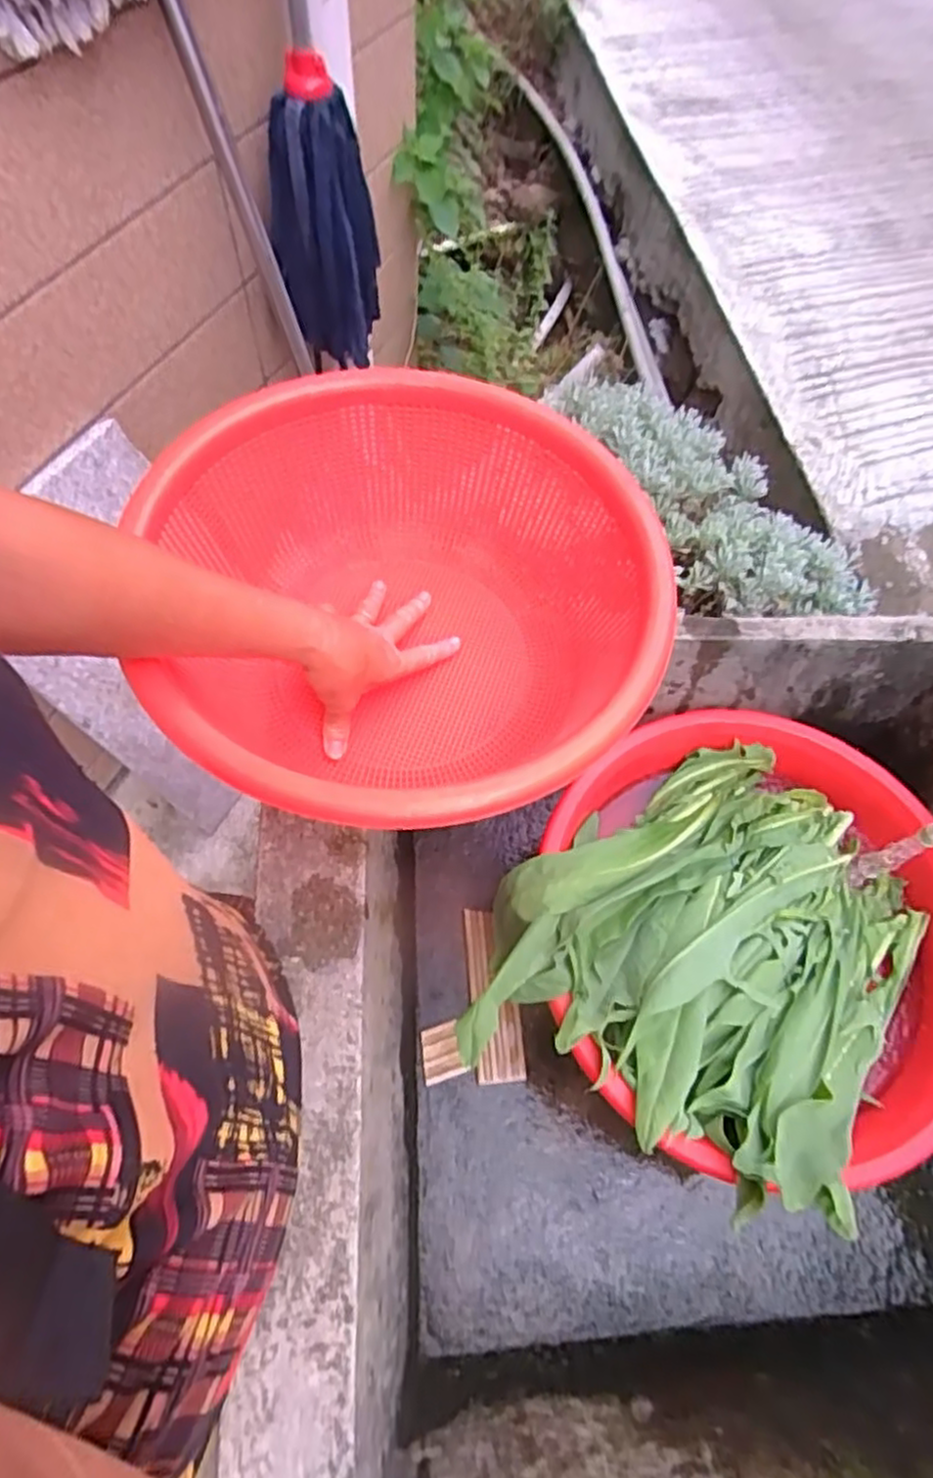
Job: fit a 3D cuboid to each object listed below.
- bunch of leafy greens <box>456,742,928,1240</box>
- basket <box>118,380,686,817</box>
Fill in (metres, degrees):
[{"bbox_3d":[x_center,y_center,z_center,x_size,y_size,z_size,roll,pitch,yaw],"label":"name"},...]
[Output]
[{"bbox_3d":[0.225,0.168,0.624,0.350,0.099,0.387,31,69,11],"label":"bunch of leafy greens"},{"bbox_3d":[-0.047,-0.096,0.553,0.373,0.162,0.374,1,66,-2],"label":"basket"}]

